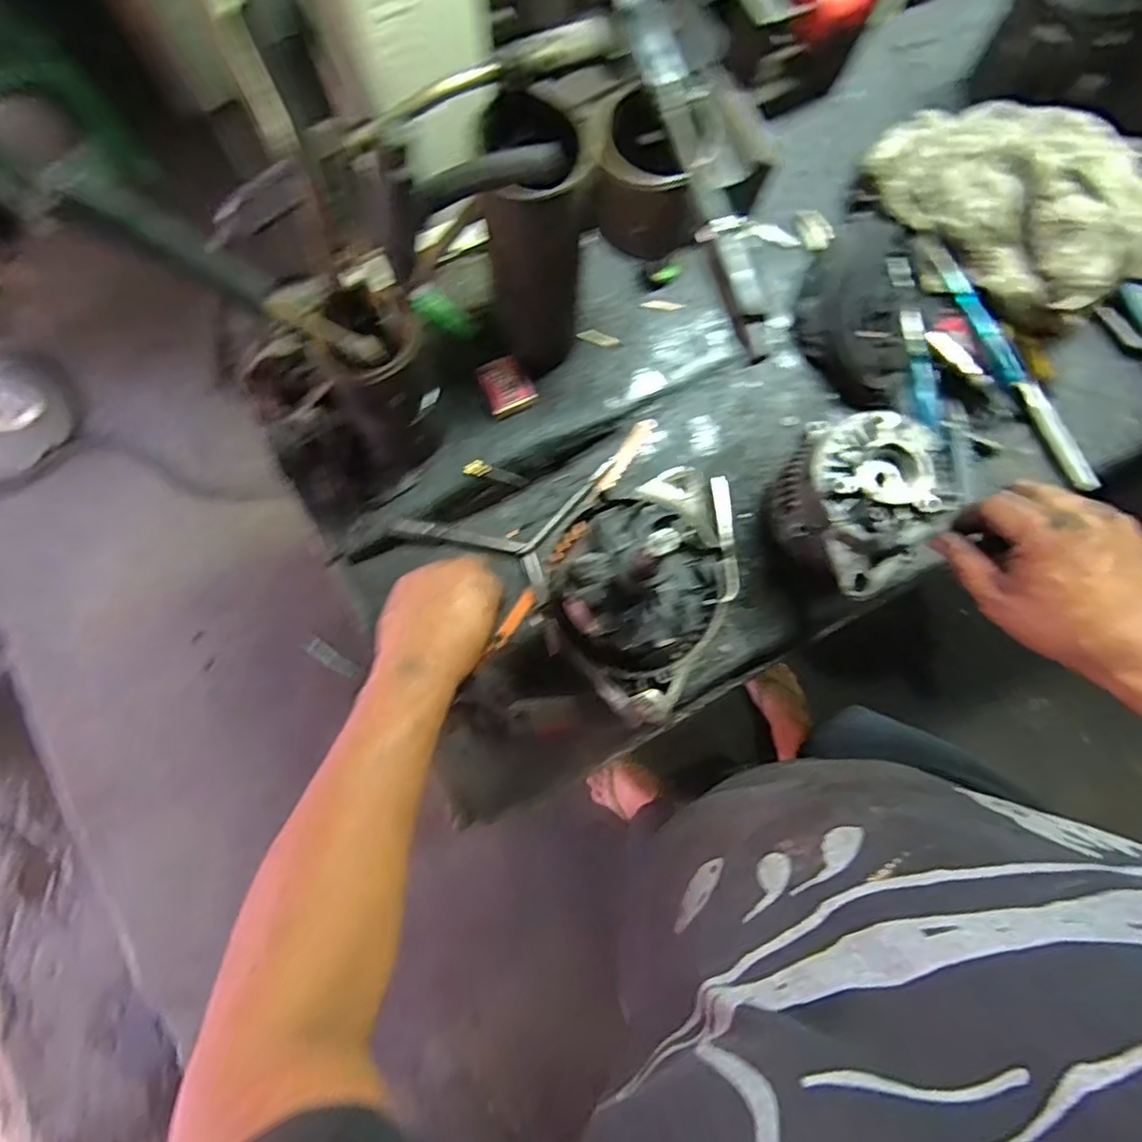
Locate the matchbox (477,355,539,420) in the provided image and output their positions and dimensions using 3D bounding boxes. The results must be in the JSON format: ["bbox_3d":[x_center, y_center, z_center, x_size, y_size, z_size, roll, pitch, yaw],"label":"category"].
[{"bbox_3d":[-0.065,-0.189,0.640,0.049,0.013,0.056,-22,115,1],"label":"matchbox"}]

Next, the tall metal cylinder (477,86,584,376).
[{"bbox_3d":[-0.030,-0.271,0.539,0.073,0.214,0.084,-23,80,-5],"label":"tall metal cylinder"}]

